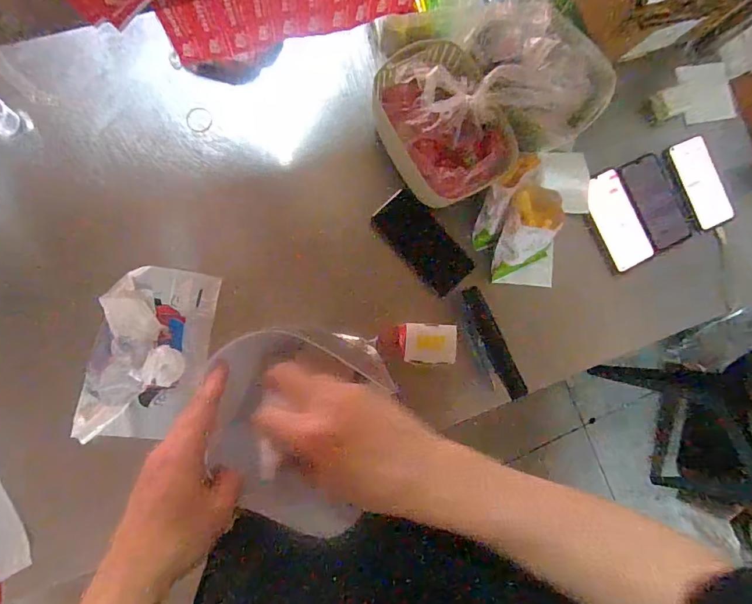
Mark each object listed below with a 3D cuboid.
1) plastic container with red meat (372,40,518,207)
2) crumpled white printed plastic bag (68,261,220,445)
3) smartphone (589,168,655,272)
[{"bbox_3d":[0.090,-0.252,0.633,0.155,0.084,0.222,-24,90,-8],"label":"plastic container with red meat"},{"bbox_3d":[-0.314,0.070,0.624,0.146,0.028,0.237,12,86,-7],"label":"crumpled white printed plastic bag"},{"bbox_3d":[0.396,-0.136,0.735,0.072,0.014,0.159,-20,90,-8],"label":"smartphone"}]

